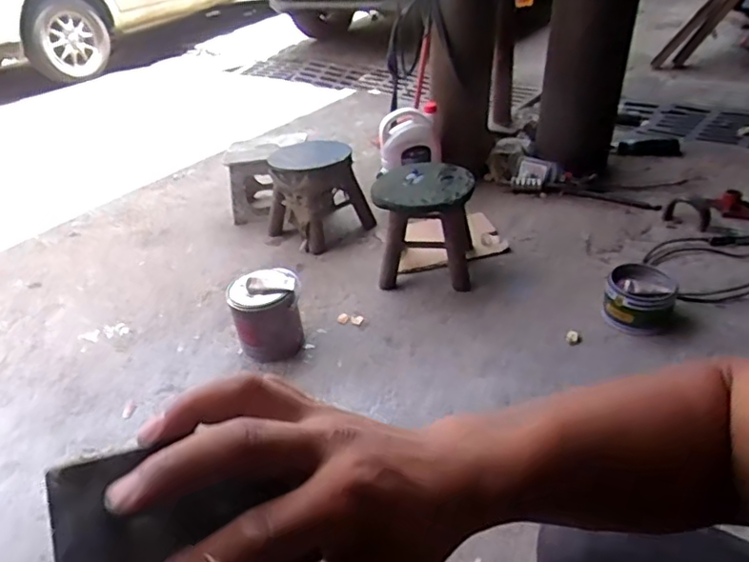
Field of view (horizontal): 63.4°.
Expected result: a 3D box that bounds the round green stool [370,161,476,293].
[{"bbox_3d":[0.132,-0.147,1.605,0.270,0.273,0.237,2,29,3],"label":"round green stool"}]

